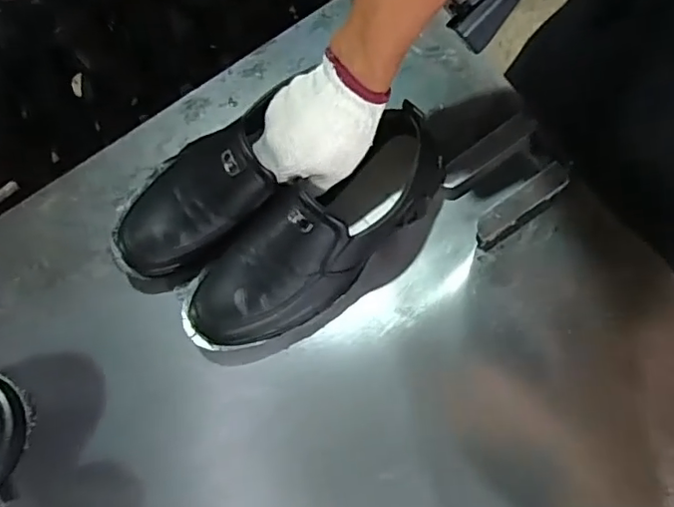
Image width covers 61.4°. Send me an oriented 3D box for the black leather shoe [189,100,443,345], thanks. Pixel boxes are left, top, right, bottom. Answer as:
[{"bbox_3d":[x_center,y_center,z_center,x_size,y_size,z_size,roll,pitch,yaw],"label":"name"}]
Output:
[{"bbox_3d":[-0.016,-0.017,0.521,0.274,0.091,0.096,-41,80,-7],"label":"black leather shoe"}]

